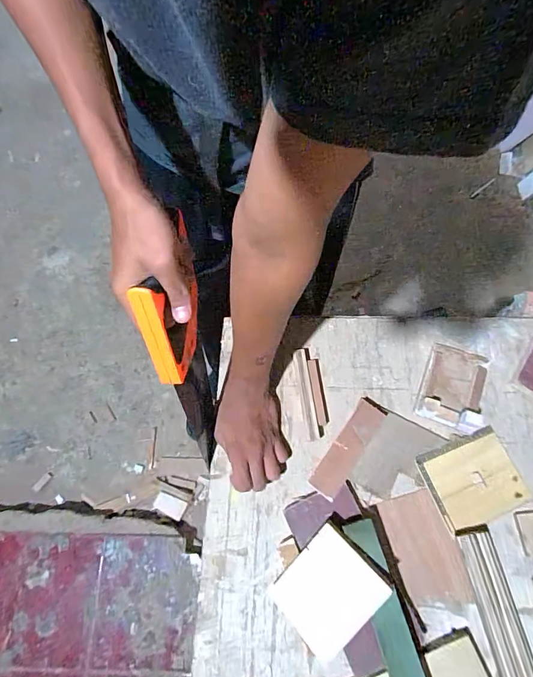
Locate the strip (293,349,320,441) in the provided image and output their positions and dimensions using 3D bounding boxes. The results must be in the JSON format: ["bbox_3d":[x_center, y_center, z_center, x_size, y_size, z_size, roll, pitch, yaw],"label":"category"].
[{"bbox_3d":[0.057,0.082,0.550,0.018,0.024,0.132,-8,69,0],"label":"strip"}]

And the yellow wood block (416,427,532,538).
[{"bbox_3d":[0.270,0.185,0.495,0.118,0.014,0.097,-20,69,-5],"label":"yellow wood block"}]

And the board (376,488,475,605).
[{"bbox_3d":[0.197,0.264,0.475,0.073,0.004,0.125,-21,70,12],"label":"board"}]

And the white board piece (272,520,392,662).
[{"bbox_3d":[0.069,0.293,0.435,0.095,0.011,0.121,42,98,31],"label":"white board piece"}]

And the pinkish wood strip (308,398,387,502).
[{"bbox_3d":[0.110,0.144,0.500,0.039,0.013,0.141,30,70,22],"label":"pinkish wood strip"}]

